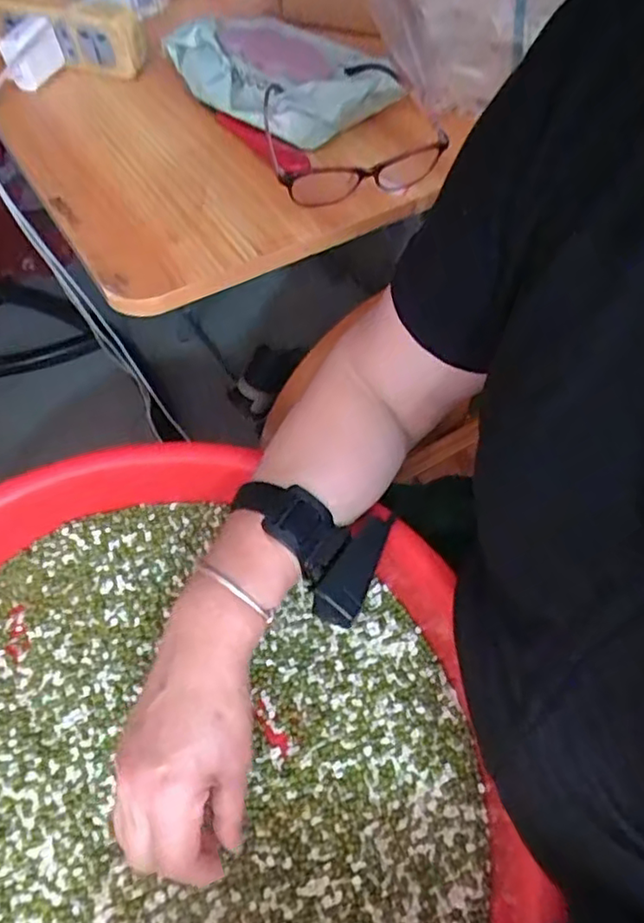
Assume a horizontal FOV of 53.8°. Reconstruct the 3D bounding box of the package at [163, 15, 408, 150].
[{"bbox_3d":[-0.029,-0.353,0.567,0.135,0.048,0.173,-37,62,-24],"label":"package"}]

